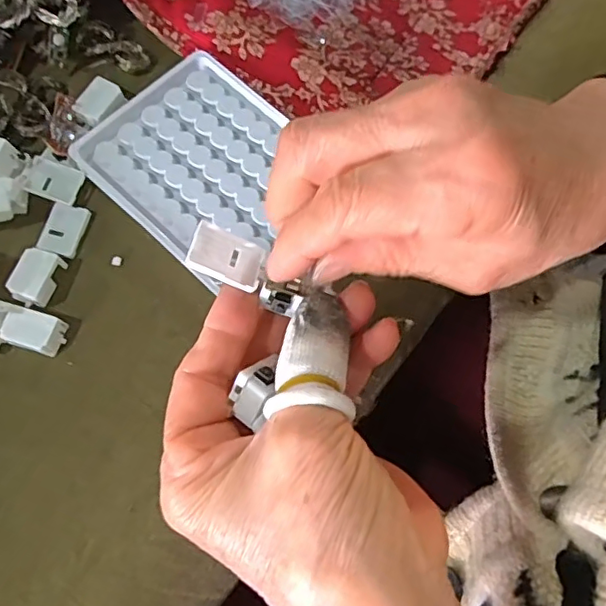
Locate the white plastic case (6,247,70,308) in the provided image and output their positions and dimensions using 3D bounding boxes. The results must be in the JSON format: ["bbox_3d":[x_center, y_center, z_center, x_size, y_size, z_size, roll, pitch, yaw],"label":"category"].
[{"bbox_3d":[-0.131,-0.012,0.283,0.019,0.012,0.027,19,74,4],"label":"white plastic case"}]

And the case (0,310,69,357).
[{"bbox_3d":[-0.128,0.013,0.275,0.026,0.012,0.018,18,74,4],"label":"case"}]

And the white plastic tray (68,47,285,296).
[{"bbox_3d":[-0.051,-0.075,0.299,0.106,0.008,0.094,42,77,10],"label":"white plastic tray"}]

